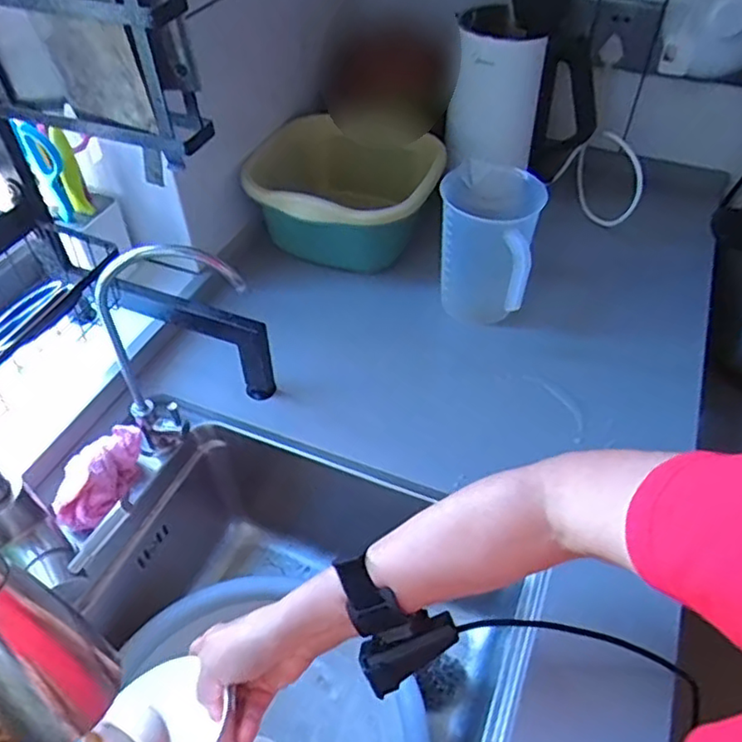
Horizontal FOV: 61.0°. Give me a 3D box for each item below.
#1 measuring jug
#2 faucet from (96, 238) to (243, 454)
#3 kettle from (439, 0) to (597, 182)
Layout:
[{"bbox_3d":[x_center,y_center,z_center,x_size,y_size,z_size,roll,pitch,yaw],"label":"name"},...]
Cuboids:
[{"bbox_3d":[0.132,-0.134,0.746,0.110,0.174,0.130,14,49,12],"label":"measuring jug"},{"bbox_3d":[-0.178,-0.011,0.602,0.123,0.238,0.045,-1,48,-2],"label":"faucet"},{"bbox_3d":[0.221,-0.422,0.876,0.187,0.292,0.153,18,50,15],"label":"kettle"}]

